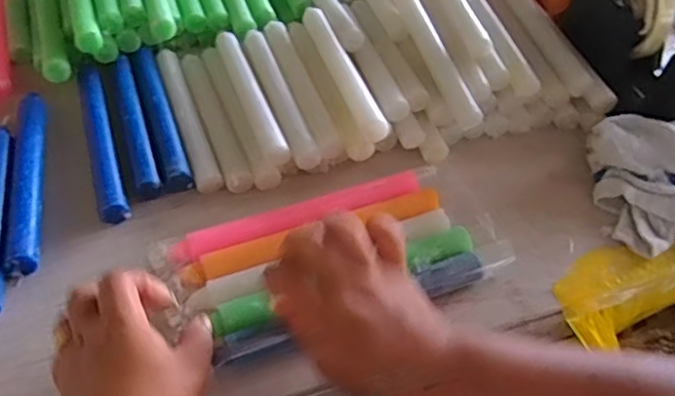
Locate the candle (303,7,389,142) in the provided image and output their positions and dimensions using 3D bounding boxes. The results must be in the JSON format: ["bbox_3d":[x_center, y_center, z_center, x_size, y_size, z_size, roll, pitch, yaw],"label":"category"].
[{"bbox_3d":[0.002,-0.119,0.553,0.021,0.018,0.193,-13,49,-14],"label":"candle"}]

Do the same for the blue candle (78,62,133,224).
[{"bbox_3d":[-0.208,-0.057,0.530,0.022,0.014,0.201,-15,50,-16],"label":"blue candle"}]

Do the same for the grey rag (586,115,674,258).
[{"bbox_3d":[0.293,-0.021,0.500,0.157,0.045,0.114,-9,48,-10],"label":"grey rag"}]

